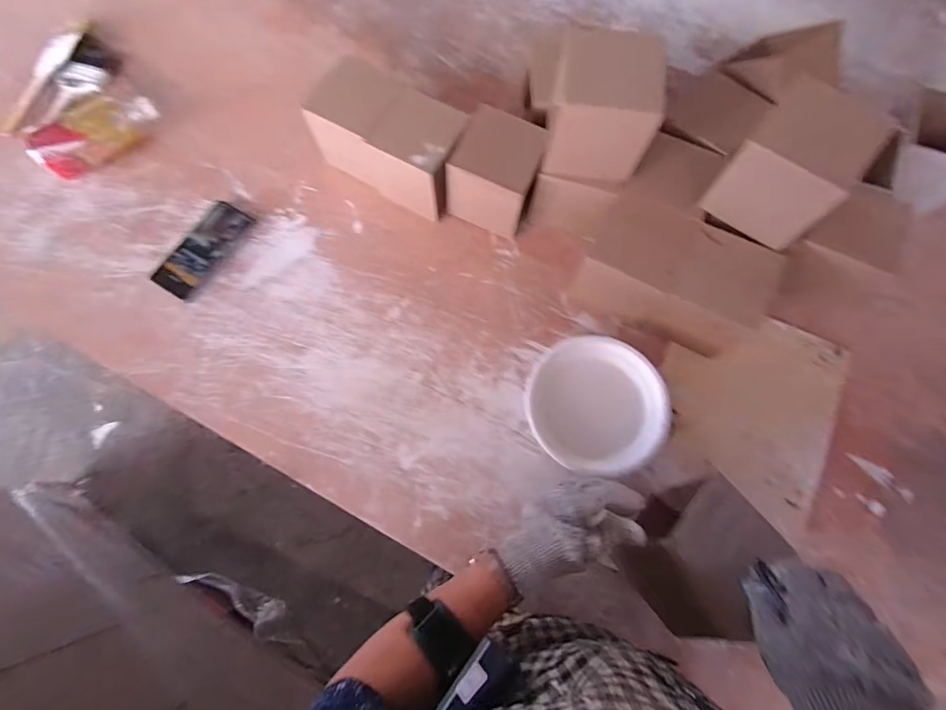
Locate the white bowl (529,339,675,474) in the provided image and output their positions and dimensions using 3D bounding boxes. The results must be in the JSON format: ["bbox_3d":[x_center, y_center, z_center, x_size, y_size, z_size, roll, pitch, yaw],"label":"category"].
[{"bbox_3d":[0.154,0.067,0.545,0.173,0.060,0.162,0,73,0],"label":"white bowl"}]

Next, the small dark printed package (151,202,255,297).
[{"bbox_3d":[-0.406,-0.161,0.635,0.070,0.010,0.158,28,75,8],"label":"small dark printed package"}]

